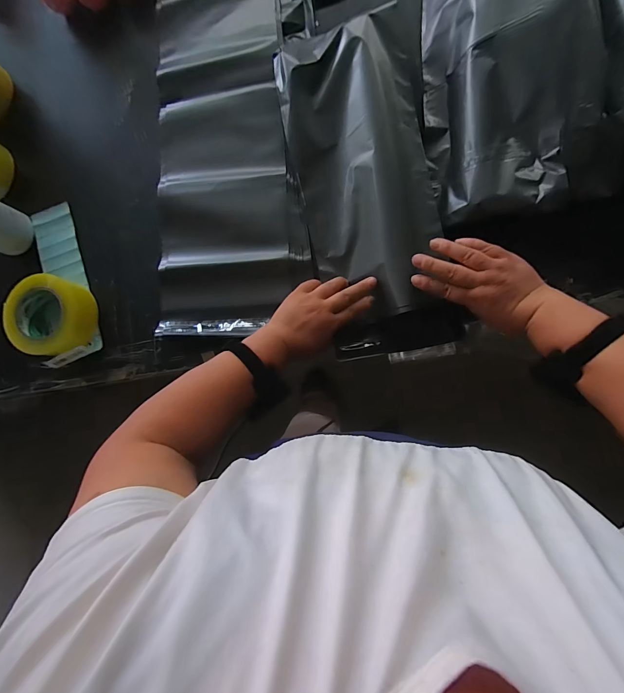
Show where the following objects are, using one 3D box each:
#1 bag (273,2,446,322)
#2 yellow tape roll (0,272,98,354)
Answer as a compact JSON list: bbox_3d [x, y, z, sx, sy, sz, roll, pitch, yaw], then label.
[{"bbox_3d":[0.067,-0.258,0.499,0.186,0.037,0.433,-12,86,21],"label":"bag"},{"bbox_3d":[-0.419,-0.049,0.552,0.113,0.054,0.123,-1,84,6],"label":"yellow tape roll"}]

